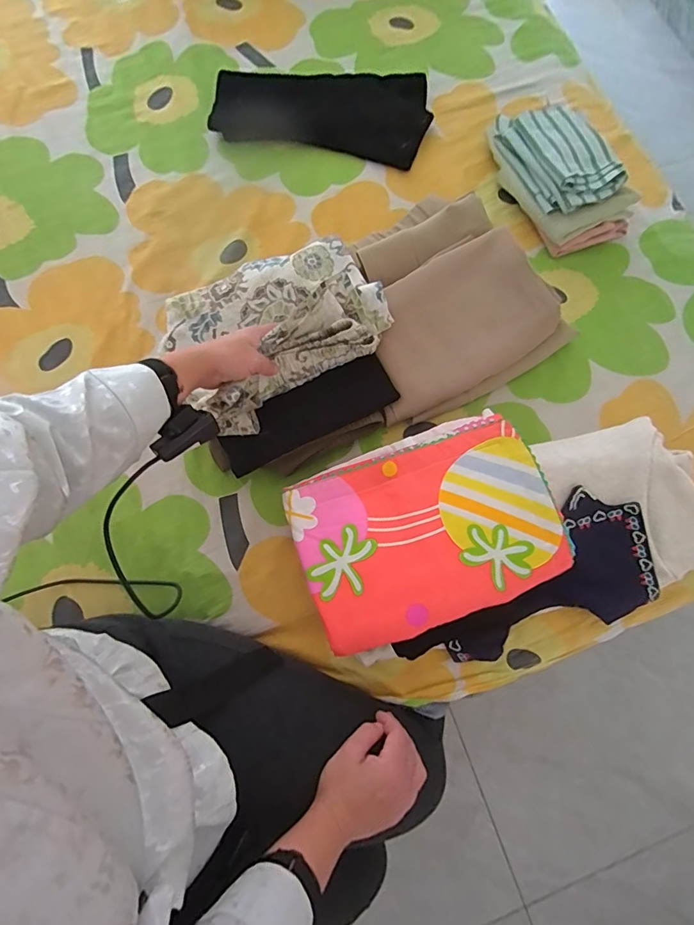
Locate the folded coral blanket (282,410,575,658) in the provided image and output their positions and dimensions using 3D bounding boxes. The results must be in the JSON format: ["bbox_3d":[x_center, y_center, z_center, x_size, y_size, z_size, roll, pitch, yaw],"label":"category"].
[{"bbox_3d":[0.095,0.076,0.542,0.300,0.034,0.215,-21,78,-6],"label":"folded coral blanket"}]

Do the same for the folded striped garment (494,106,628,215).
[{"bbox_3d":[0.324,-0.477,0.706,0.109,0.063,0.212,-21,77,-7],"label":"folded striped garment"}]

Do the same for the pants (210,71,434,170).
[{"bbox_3d":[-0.041,-0.613,0.787,0.360,0.034,0.173,9,75,1],"label":"pants"}]

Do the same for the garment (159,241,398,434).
[{"bbox_3d":[-0.089,-0.195,0.599,0.275,0.082,0.217,-31,80,-8],"label":"garment"}]

